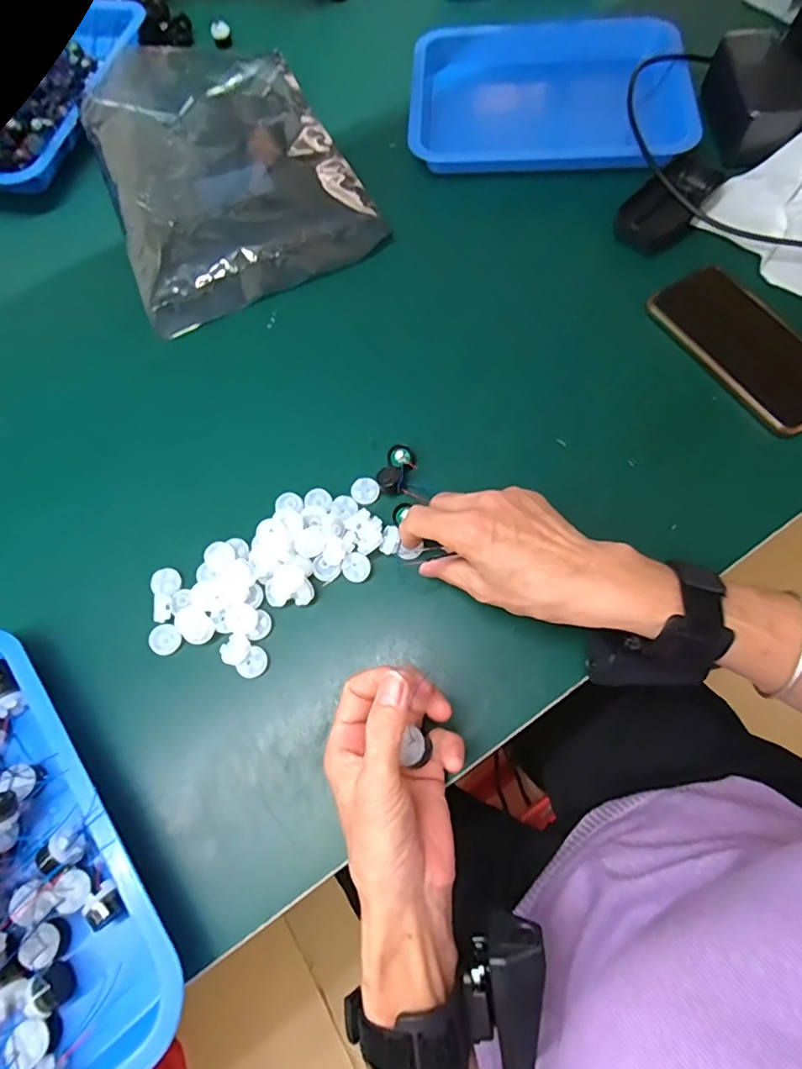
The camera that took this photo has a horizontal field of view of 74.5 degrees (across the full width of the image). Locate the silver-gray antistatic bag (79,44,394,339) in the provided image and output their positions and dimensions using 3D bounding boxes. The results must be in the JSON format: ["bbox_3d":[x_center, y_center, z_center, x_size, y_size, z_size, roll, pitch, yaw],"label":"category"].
[{"bbox_3d":[-0.183,-0.381,0.540,0.239,0.038,0.354,-23,69,-6],"label":"silver-gray antistatic bag"}]

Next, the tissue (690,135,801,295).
[{"bbox_3d":[0.353,-0.290,0.471,0.137,0.038,0.143,38,75,16],"label":"tissue"}]

